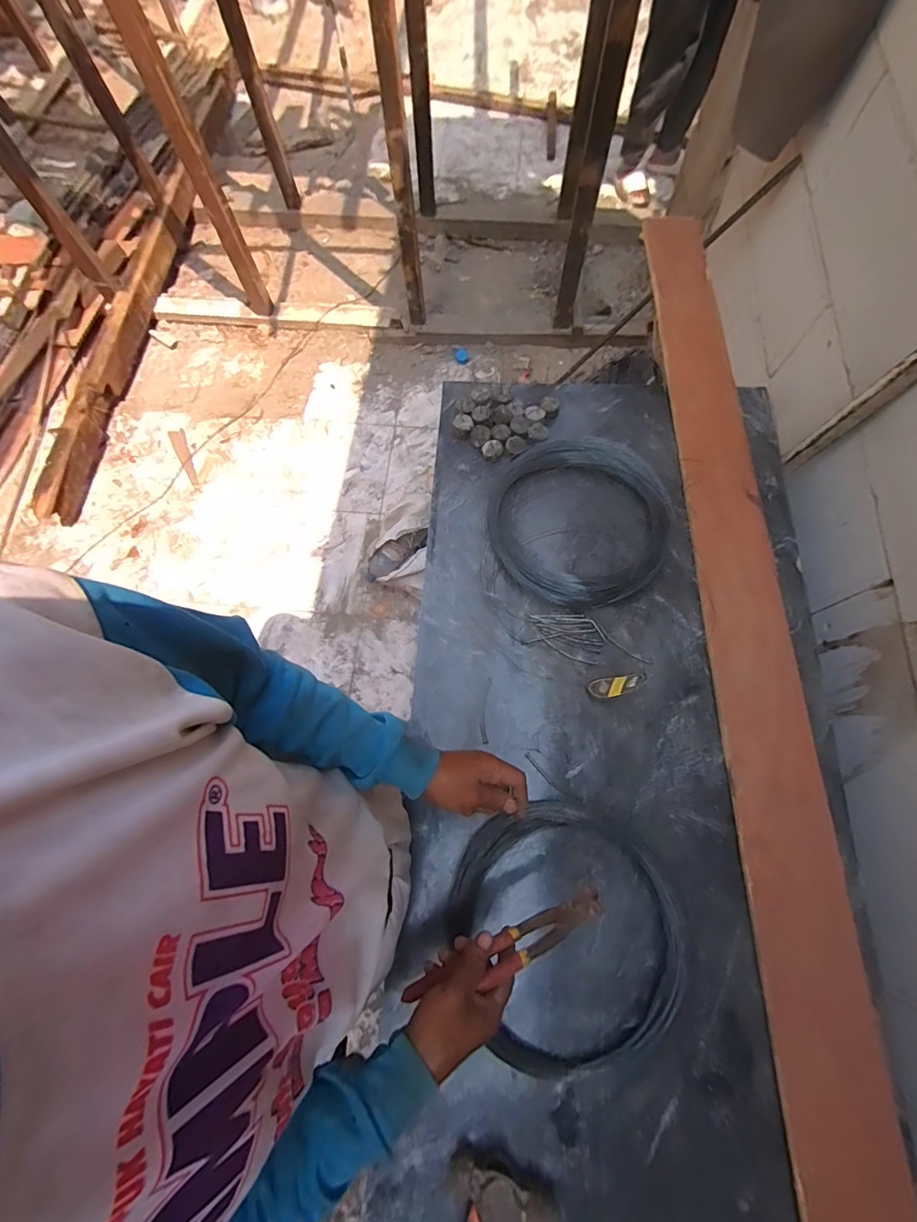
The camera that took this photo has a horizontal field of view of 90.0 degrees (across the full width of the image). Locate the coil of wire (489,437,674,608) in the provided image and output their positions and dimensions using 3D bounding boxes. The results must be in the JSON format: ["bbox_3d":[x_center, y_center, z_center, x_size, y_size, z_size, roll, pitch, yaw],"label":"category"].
[{"bbox_3d":[0.210,-0.155,0.748,0.300,0.051,0.294,0,71,1],"label":"coil of wire"}]

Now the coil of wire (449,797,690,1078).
[{"bbox_3d":[0.138,0.400,0.590,0.278,0.040,0.290,-1,72,3],"label":"coil of wire"}]

